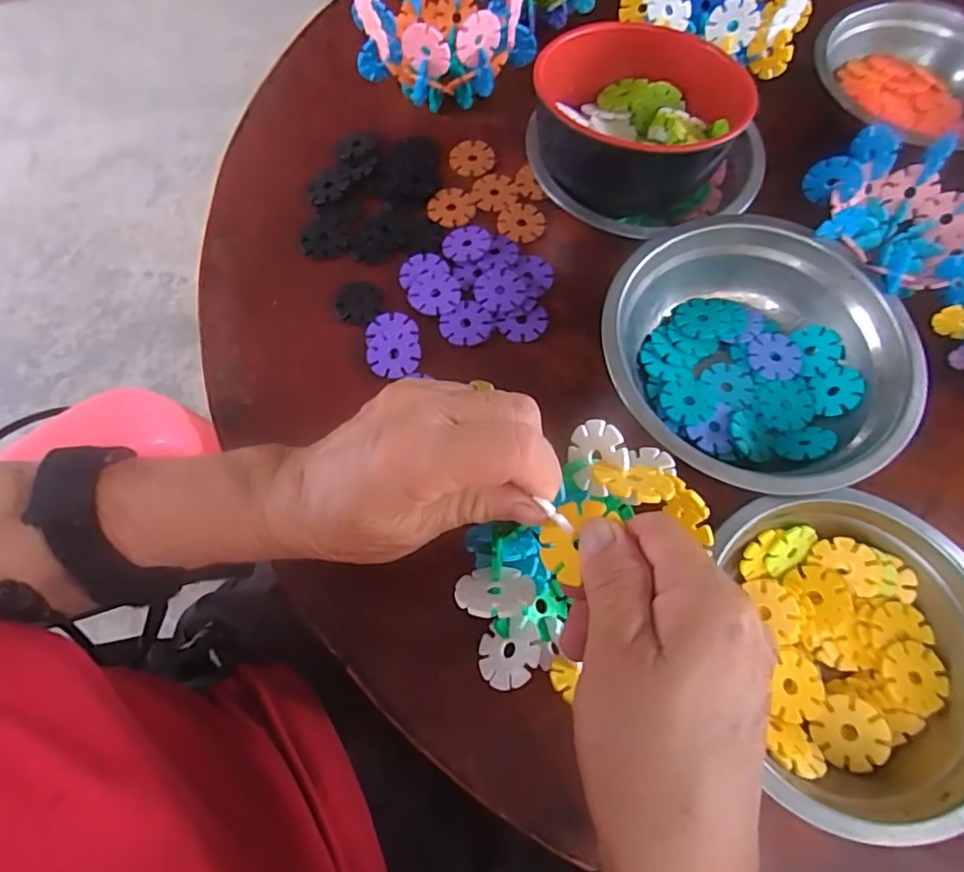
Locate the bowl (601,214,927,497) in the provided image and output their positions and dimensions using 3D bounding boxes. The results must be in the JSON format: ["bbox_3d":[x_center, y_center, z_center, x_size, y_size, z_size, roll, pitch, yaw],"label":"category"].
[{"bbox_3d":[0.149,-0.043,0.331,0.157,0.050,0.158,0,69,0],"label":"bowl"}]

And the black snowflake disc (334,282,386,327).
[{"bbox_3d":[-0.078,-0.085,0.372,0.030,0.004,0.030,0,69,0],"label":"black snowflake disc"}]

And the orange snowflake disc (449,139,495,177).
[{"bbox_3d":[-0.007,-0.199,0.420,0.032,0.004,0.030,0,73,1],"label":"orange snowflake disc"}]

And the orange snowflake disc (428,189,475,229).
[{"bbox_3d":[-0.020,-0.158,0.404,0.030,0.004,0.031,0,69,0],"label":"orange snowflake disc"}]

